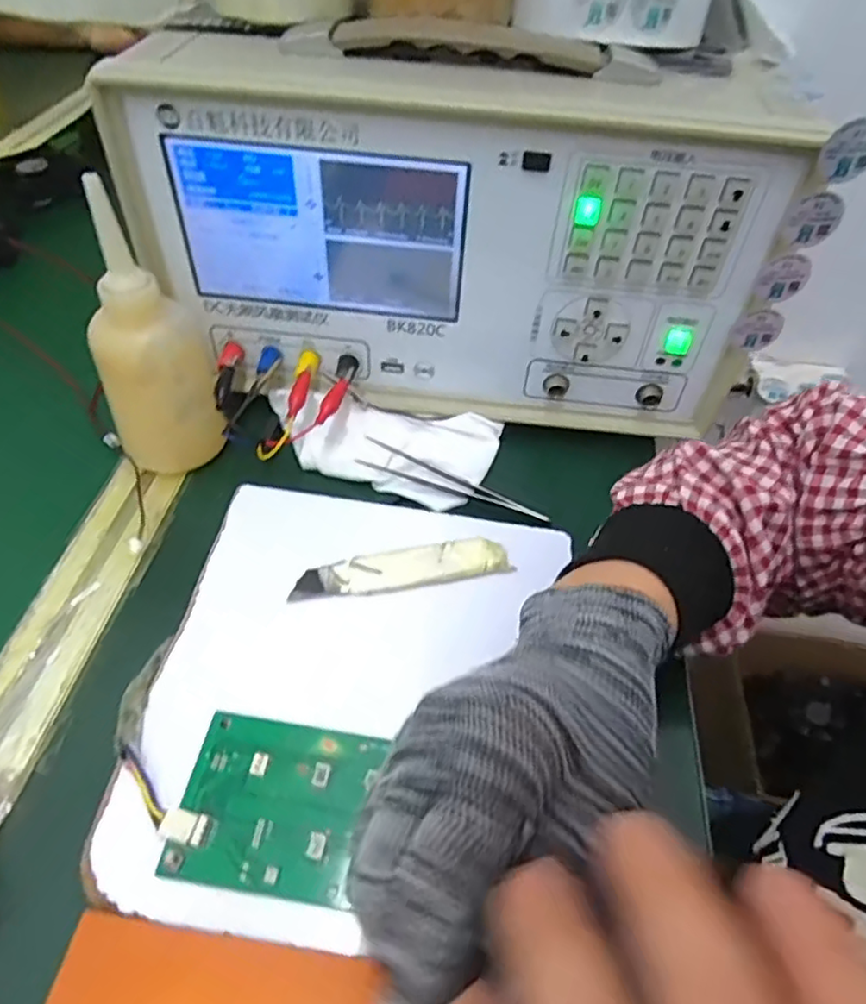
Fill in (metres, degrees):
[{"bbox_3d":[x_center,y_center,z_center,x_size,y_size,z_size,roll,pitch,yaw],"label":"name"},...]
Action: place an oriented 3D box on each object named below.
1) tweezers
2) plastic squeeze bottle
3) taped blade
[{"bbox_3d":[0.011,-0.011,0.390,0.121,0.010,0.018,21,53,14],"label":"tweezers"},{"bbox_3d":[-0.161,-0.089,0.364,0.062,0.150,0.063,-18,54,-17],"label":"plastic squeeze bottle"},{"bbox_3d":[-0.016,0.035,0.339,0.112,0.005,0.026,-8,52,-9],"label":"taped blade"}]

